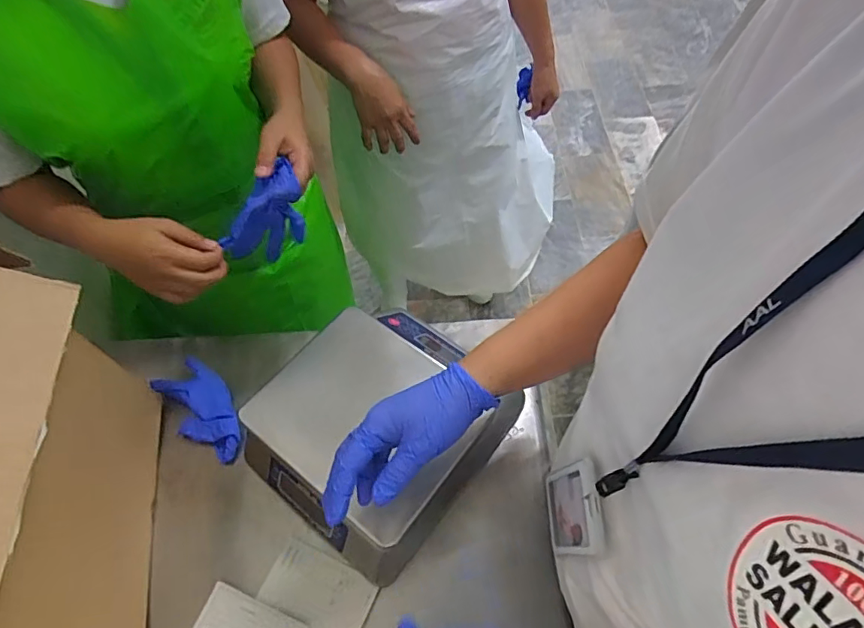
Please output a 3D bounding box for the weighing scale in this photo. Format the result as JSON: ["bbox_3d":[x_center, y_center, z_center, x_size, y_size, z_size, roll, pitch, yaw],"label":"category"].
[{"bbox_3d":[-0.056,0.126,0.605,0.267,0.114,0.234,-41,64,-19],"label":"weighing scale"}]

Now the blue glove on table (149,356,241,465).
[{"bbox_3d":[-0.296,0.123,0.676,0.073,0.024,0.154,-39,64,-18],"label":"blue glove on table"}]

